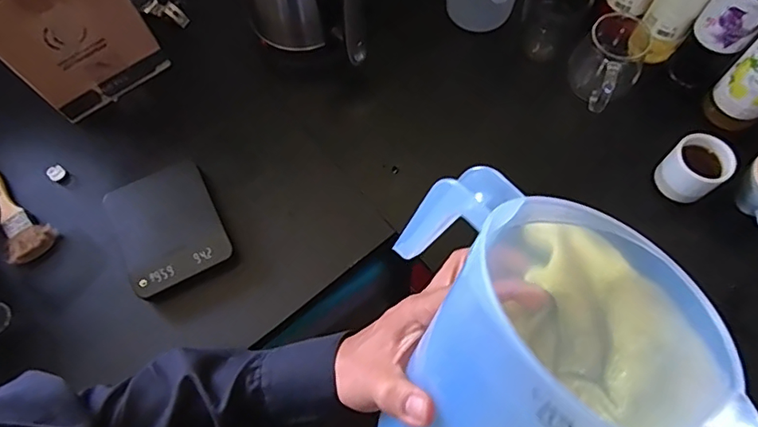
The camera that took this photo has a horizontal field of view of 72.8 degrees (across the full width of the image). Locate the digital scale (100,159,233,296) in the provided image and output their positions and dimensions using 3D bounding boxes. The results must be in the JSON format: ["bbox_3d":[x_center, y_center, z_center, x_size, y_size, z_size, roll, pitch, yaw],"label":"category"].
[{"bbox_3d":[-0.277,0.020,0.678,0.128,0.038,0.157,-26,69,-9],"label":"digital scale"}]

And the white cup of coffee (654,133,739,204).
[{"bbox_3d":[0.402,-0.056,0.658,0.065,0.061,0.072,-43,72,-15],"label":"white cup of coffee"}]

